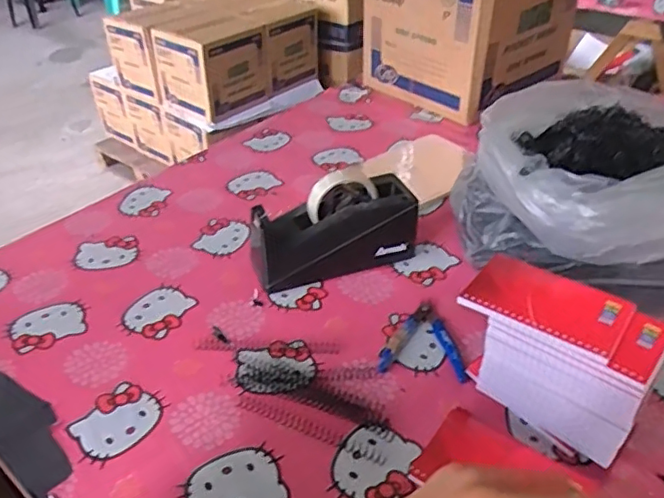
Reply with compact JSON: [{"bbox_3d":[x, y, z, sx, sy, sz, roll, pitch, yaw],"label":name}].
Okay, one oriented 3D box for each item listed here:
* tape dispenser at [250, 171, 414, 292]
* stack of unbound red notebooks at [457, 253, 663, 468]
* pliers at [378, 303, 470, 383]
[{"bbox_3d":[0.001,-0.026,0.710,0.197,0.105,0.072,-14,38,-15],"label":"tape dispenser"},{"bbox_3d":[0.200,0.101,0.534,0.160,0.123,0.091,25,44,32],"label":"stack of unbound red notebooks"},{"bbox_3d":[0.099,0.097,0.628,0.088,0.007,0.098,4,37,9],"label":"pliers"}]

